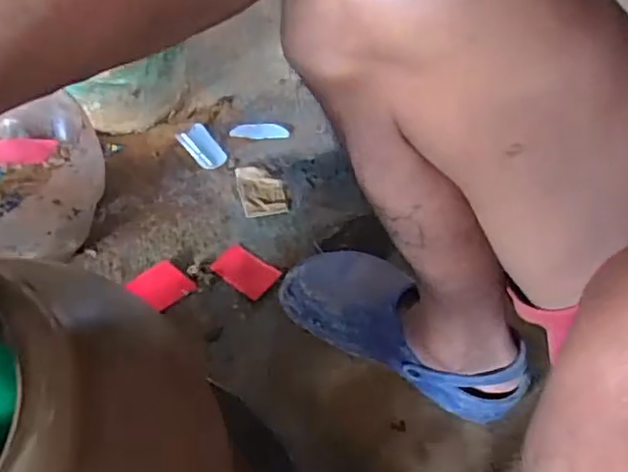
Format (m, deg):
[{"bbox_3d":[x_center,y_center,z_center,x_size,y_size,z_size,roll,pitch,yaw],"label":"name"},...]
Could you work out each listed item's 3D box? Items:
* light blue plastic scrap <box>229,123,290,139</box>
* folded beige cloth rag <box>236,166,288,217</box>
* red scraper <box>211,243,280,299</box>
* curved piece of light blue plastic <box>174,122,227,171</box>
[{"bbox_3d":[-0.074,-0.144,0.858,0.077,0.007,0.027,3,53,-2],"label":"light blue plastic scrap"},{"bbox_3d":[-0.066,-0.059,0.794,0.056,0.018,0.066,-8,54,-11],"label":"folded beige cloth rag"},{"bbox_3d":[-0.078,0.039,0.726,0.072,0.004,0.048,34,57,19],"label":"red scraper"},{"bbox_3d":[-0.146,-0.119,0.834,0.039,0.008,0.074,-32,61,-25],"label":"curved piece of light blue plastic"}]

